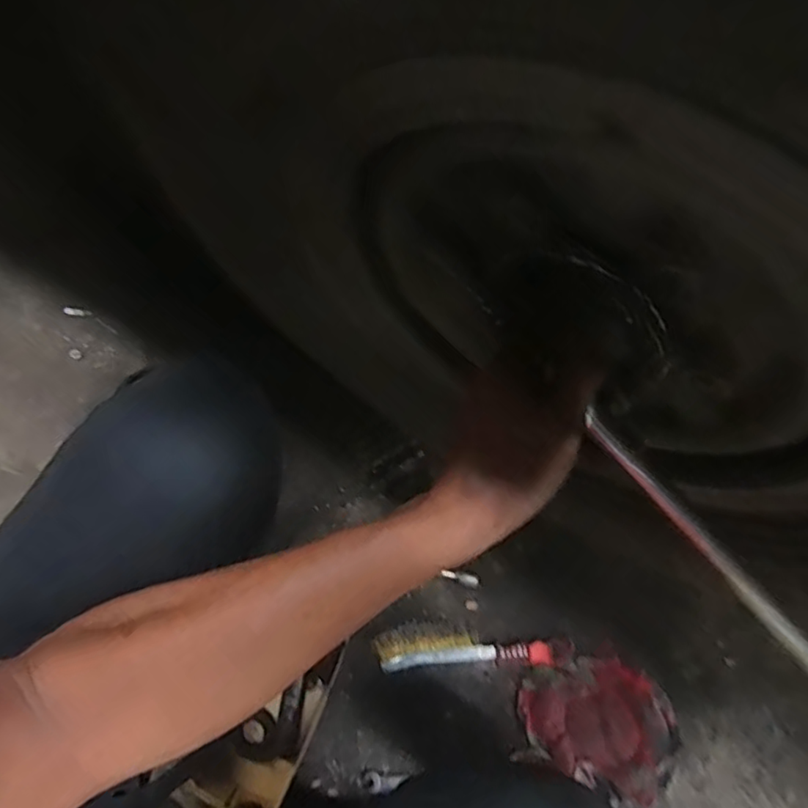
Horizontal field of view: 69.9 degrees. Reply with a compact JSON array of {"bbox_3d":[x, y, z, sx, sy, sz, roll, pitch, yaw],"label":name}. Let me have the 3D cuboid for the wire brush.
[{"bbox_3d":[0.072,0.294,0.711,0.213,0.022,0.057,-1,73,0],"label":"wire brush"}]

